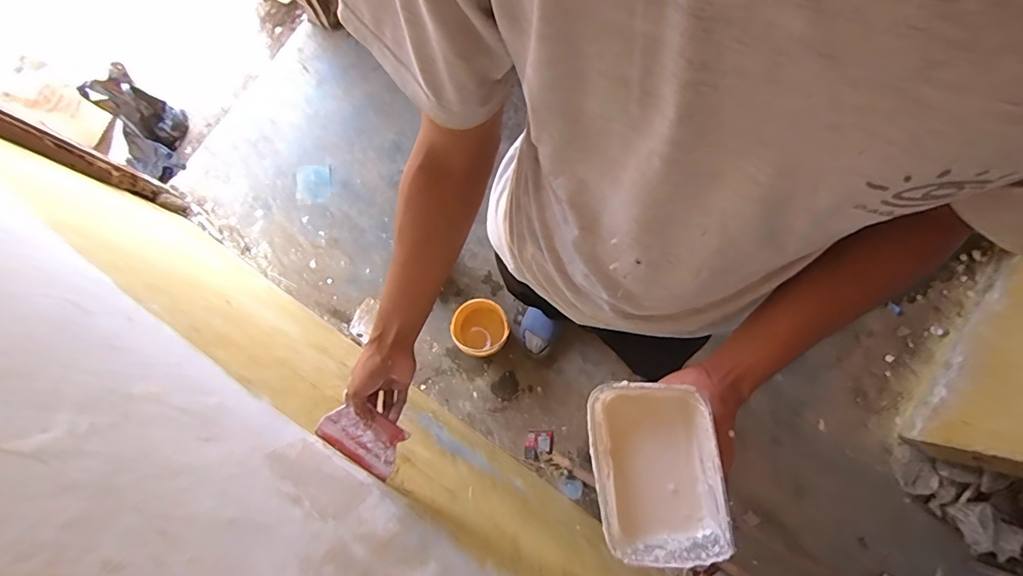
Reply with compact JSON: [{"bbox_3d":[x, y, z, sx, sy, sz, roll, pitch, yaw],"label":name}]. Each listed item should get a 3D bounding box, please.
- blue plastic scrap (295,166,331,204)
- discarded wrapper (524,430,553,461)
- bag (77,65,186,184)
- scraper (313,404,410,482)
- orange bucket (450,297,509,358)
[{"bbox_3d":[-0.661,-0.346,1.556,0.117,0.009,0.123,-4,83,0],"label":"blue plastic scrap"},{"bbox_3d":[0.082,0.478,1.424,0.082,0.007,0.086,2,83,1],"label":"discarded wrapper"},{"bbox_3d":[-1.127,-0.492,1.412,0.239,0.175,0.224,33,84,5],"label":"bag"},{"bbox_3d":[-0.202,0.203,0.639,0.115,0.010,0.094,36,115,1],"label":"scraper"},{"bbox_3d":[-0.097,0.113,1.397,0.161,0.132,0.179,-43,84,-5],"label":"orange bucket"}]

